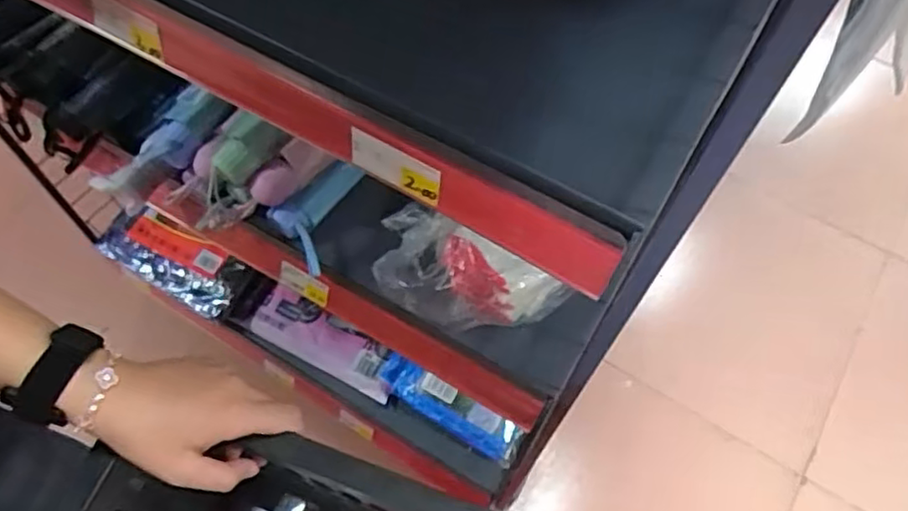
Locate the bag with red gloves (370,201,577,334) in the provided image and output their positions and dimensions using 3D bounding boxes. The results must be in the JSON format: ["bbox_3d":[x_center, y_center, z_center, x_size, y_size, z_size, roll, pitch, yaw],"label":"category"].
[{"bbox_3d":[0.004,0.016,0.645,0.187,0.074,0.101,30,66,14],"label":"bag with red gloves"}]

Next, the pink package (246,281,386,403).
[{"bbox_3d":[-0.195,0.134,1.031,0.242,0.034,0.084,26,86,13],"label":"pink package"}]

